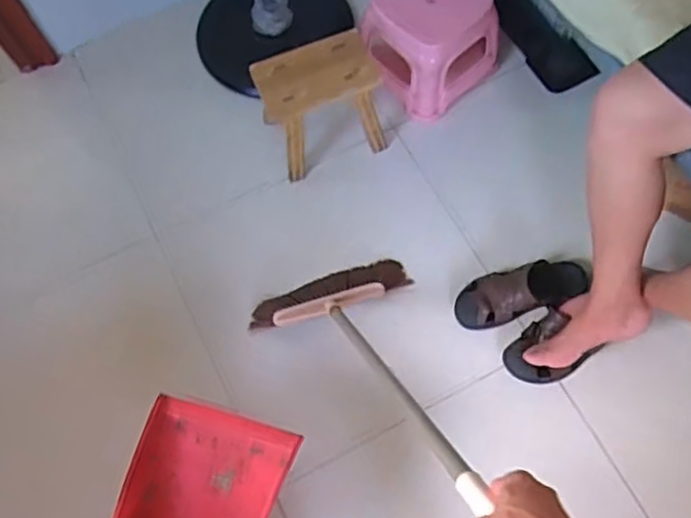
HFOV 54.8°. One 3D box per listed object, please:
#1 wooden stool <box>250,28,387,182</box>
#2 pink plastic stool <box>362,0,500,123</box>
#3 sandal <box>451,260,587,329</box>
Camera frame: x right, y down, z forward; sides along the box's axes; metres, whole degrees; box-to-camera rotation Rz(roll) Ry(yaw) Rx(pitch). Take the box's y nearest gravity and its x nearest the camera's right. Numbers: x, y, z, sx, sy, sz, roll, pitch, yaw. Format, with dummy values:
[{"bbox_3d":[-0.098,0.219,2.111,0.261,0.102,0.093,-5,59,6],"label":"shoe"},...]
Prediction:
[{"bbox_3d":[-0.056,-0.326,1.445,0.252,0.232,0.177,-17,69,-4],"label":"wooden stool"},{"bbox_3d":[0.180,-0.502,1.492,0.248,0.208,0.254,-39,72,-12],"label":"pink plastic stool"},{"bbox_3d":[0.360,0.064,1.351,0.266,0.077,0.111,-15,69,-3],"label":"sandal"}]

